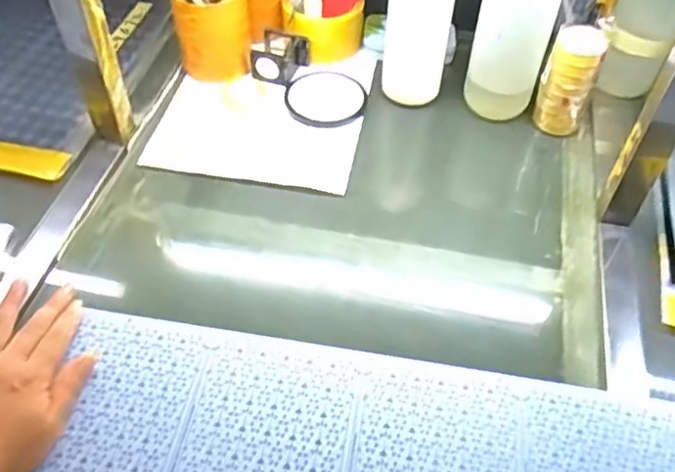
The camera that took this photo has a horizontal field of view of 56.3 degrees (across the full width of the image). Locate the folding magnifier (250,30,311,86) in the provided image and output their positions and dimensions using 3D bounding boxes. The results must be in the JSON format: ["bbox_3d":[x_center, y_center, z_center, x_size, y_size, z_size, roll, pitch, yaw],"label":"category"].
[{"bbox_3d":[-0.066,-0.207,0.724,0.055,0.033,0.063,14,52,10],"label":"folding magnifier"}]

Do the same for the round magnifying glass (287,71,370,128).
[{"bbox_3d":[-0.013,-0.154,0.700,0.088,0.007,0.084,1,51,-1],"label":"round magnifying glass"}]

